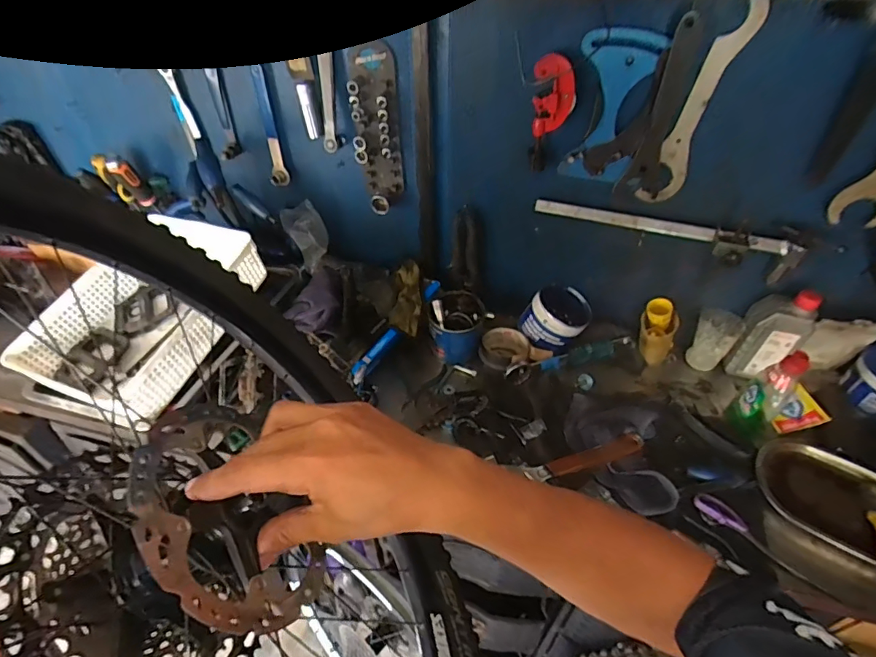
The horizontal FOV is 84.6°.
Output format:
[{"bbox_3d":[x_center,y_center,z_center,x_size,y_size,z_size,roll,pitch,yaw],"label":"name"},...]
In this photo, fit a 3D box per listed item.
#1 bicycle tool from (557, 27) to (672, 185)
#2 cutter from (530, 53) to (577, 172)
[{"bbox_3d":[0.231,-0.299,0.662,0.098,0.189,0.026,12,47,6],"label":"bicycle tool"},{"bbox_3d":[0.155,-0.298,0.672,0.053,0.150,0.030,22,48,22],"label":"cutter"}]

